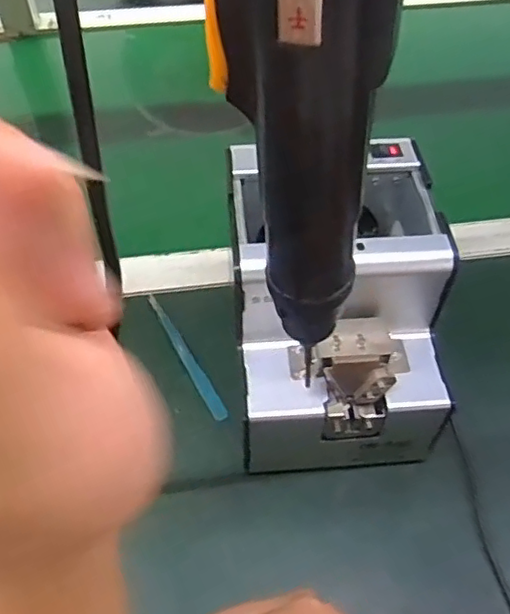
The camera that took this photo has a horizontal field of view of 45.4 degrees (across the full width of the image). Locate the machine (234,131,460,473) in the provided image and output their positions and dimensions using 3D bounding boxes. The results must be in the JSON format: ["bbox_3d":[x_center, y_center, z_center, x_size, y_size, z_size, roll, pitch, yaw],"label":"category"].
[{"bbox_3d":[0.052,0.003,0.404,0.126,0.133,0.174,-4,53,-4],"label":"machine"}]

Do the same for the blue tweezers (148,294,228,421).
[{"bbox_3d":[-0.053,0.036,0.472,0.011,0.007,0.125,-23,57,-17],"label":"blue tweezers"}]

